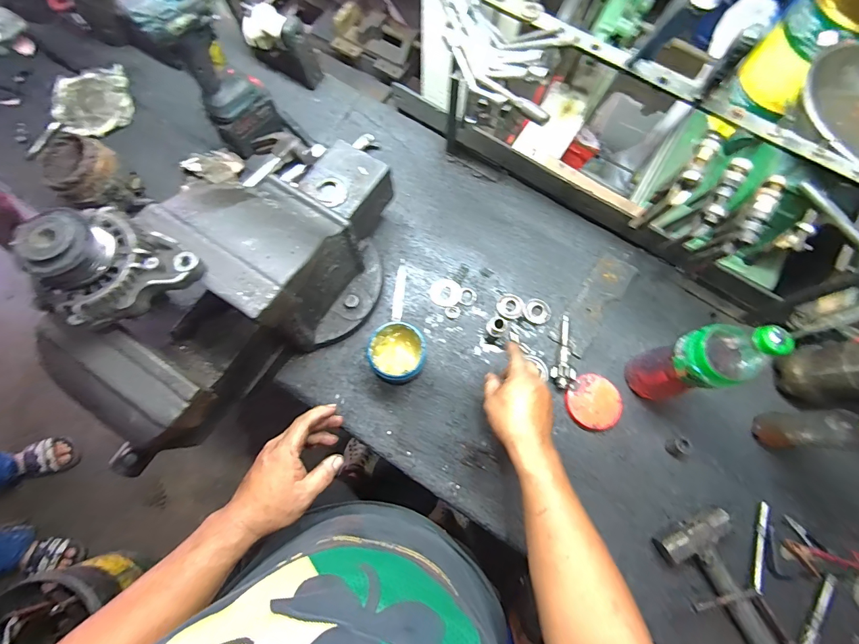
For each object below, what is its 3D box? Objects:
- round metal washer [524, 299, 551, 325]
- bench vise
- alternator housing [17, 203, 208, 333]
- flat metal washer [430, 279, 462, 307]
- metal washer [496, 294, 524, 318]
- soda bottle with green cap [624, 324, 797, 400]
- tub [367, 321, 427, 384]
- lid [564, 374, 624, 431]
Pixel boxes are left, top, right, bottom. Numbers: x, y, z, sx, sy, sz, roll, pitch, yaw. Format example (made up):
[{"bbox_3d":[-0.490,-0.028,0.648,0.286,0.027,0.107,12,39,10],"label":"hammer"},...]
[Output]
[{"bbox_3d":[0.198,-0.019,0.705,0.047,0.006,0.044,0,75,-2],"label":"round metal washer"},{"bbox_3d":[-0.235,-0.048,0.553,0.198,0.240,0.527,38,77,8],"label":"bench vise"},{"bbox_3d":[-0.315,-0.053,0.374,0.106,0.081,0.111,23,75,4],"label":"alternator housing"},{"bbox_3d":[0.031,-0.055,0.716,0.056,0.008,0.054,0,75,-2],"label":"flat metal washer"},{"bbox_3d":[0.148,-0.028,0.708,0.047,0.009,0.044,0,75,-2],"label":"metal washer"},{"bbox_3d":[0.378,0.058,0.547,0.073,0.275,0.078,-17,76,-6],"label":"soda bottle with green cap"},{"bbox_3d":[-0.051,0.056,0.634,0.086,0.104,0.086,0,75,-2],"label":"tub"},{"bbox_3d":[0.281,0.139,0.657,0.088,0.020,0.086,0,75,-2],"label":"lid"}]

